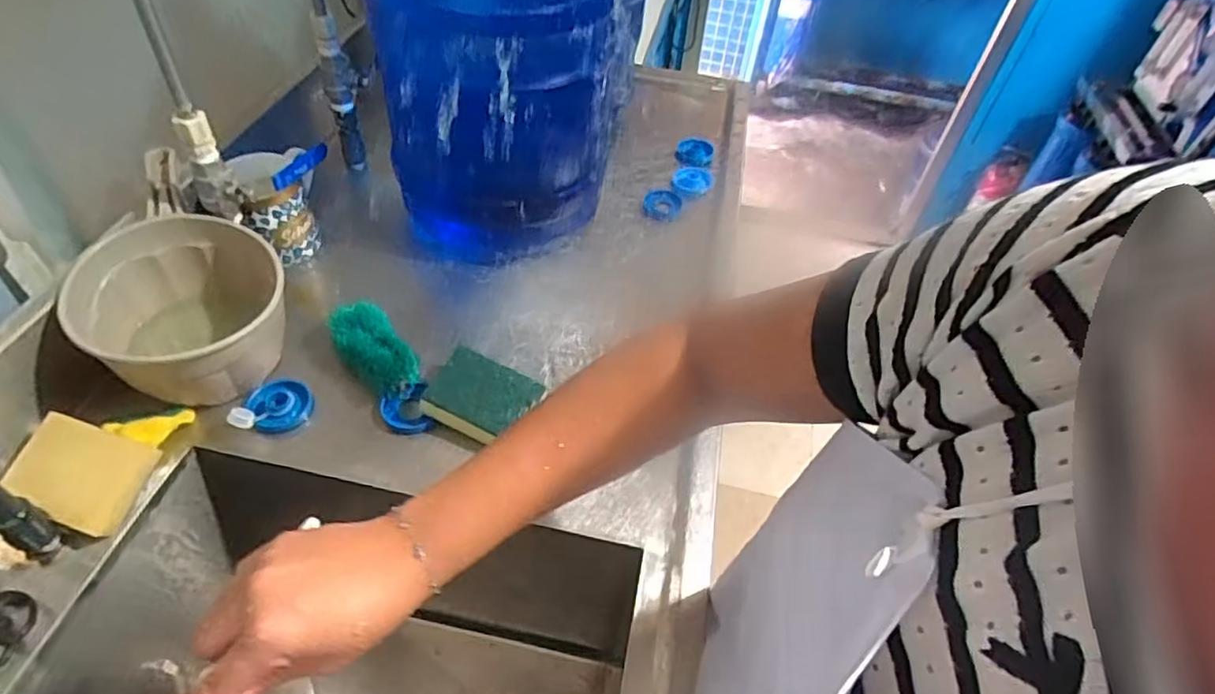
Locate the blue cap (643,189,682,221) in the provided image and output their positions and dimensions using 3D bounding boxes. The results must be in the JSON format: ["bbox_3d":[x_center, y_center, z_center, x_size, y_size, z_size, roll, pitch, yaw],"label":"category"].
[{"bbox_3d":[0.076,-0.195,0.868,0.051,0.020,0.051,2,48,-2],"label":"blue cap"}]

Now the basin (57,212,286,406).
[{"bbox_3d":[-0.397,-0.022,0.593,0.145,0.119,0.170,-4,49,-8],"label":"basin"}]

